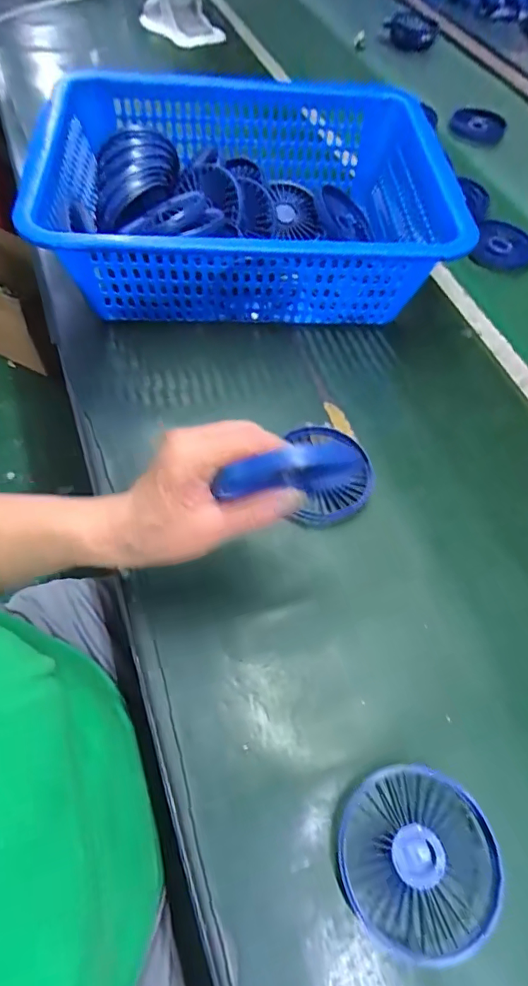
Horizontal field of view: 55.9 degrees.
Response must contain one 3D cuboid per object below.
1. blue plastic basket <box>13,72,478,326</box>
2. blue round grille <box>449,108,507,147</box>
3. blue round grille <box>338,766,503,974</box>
[{"bbox_3d":[-0.018,-0.307,0.517,0.374,0.123,0.322,-4,59,-7],"label":"blue plastic basket"},{"bbox_3d":[0.355,-0.610,0.827,0.086,0.018,0.087,2,59,-3],"label":"blue round grille"},{"bbox_3d":[0.086,0.204,0.279,0.083,0.014,0.085,-3,66,7],"label":"blue round grille"}]

